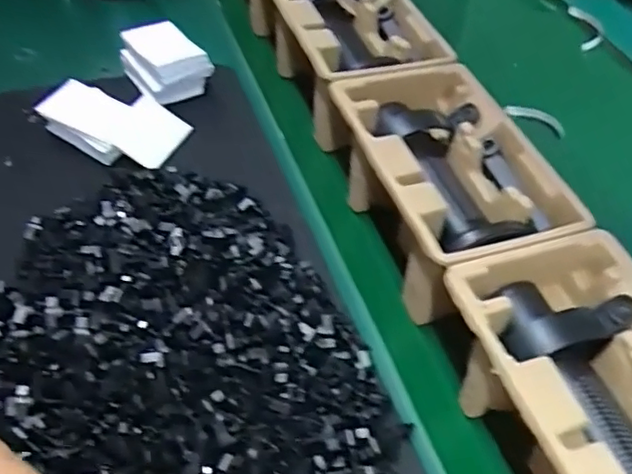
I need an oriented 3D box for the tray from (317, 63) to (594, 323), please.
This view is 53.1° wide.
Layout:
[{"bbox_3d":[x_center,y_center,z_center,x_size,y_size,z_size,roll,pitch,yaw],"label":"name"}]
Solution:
[{"bbox_3d":[0.113,-0.053,0.584,0.150,0.107,0.246,-12,54,-15],"label":"tray"}]

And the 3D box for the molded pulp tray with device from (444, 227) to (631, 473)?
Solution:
[{"bbox_3d":[0.196,0.117,0.443,0.151,0.096,0.224,-13,54,-15],"label":"molded pulp tray with device"}]

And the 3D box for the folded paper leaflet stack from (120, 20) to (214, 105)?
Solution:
[{"bbox_3d":[-0.164,-0.194,0.695,0.074,0.049,0.081,-26,59,-24],"label":"folded paper leaflet stack"}]

